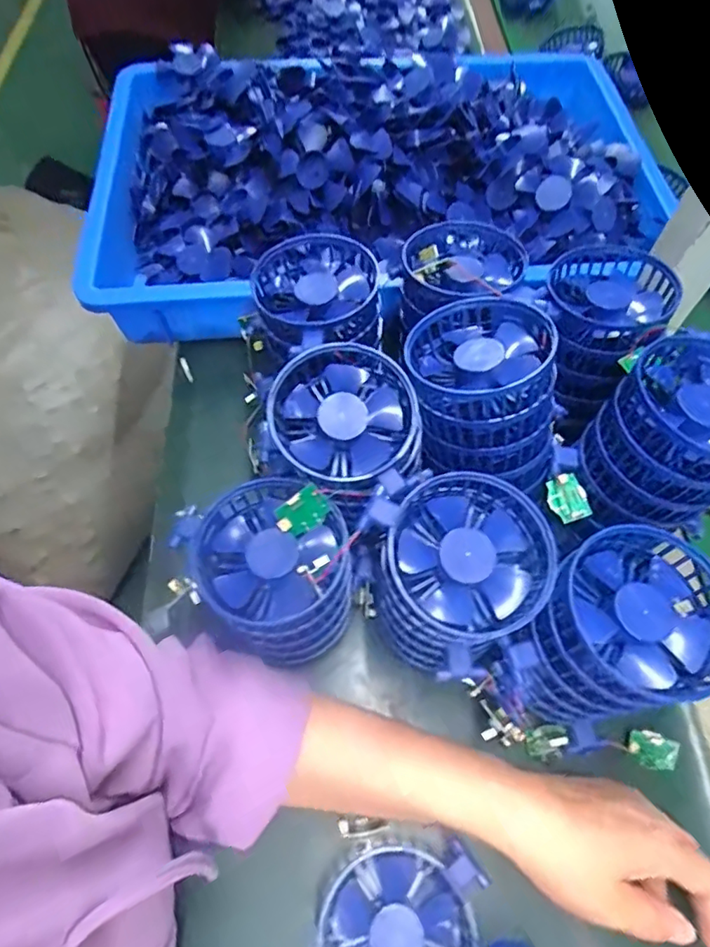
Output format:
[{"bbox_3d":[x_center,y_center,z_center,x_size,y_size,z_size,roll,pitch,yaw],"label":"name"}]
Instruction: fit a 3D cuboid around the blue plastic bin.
[{"bbox_3d":[0.025,-0.325,0.559,0.544,0.118,0.336,-2,62,-4],"label":"blue plastic bin"}]

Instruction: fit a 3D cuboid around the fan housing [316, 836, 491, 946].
[{"bbox_3d":[0.030,0.273,0.331,0.105,0.028,0.084,-23,65,-14],"label":"fan housing"}]

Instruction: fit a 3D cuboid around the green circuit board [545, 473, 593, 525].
[{"bbox_3d":[0.143,0.017,0.369,0.024,0.004,0.031,-32,78,13],"label":"green circuit board"}]

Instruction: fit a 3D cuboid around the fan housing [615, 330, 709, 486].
[{"bbox_3d":[0.210,-0.039,0.328,0.091,0.034,0.075,42,68,18],"label":"fan housing"}]

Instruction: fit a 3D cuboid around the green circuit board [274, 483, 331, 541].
[{"bbox_3d":[-0.031,0.024,0.328,0.031,0.008,0.022,-34,95,5],"label":"green circuit board"}]

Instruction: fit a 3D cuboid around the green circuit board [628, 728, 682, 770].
[{"bbox_3d":[0.206,0.189,0.376,0.034,0.006,0.023,10,62,2],"label":"green circuit board"}]

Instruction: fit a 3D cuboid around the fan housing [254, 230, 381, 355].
[{"bbox_3d":[-0.030,-0.135,0.402,0.087,0.031,0.105,-26,66,-16],"label":"fan housing"}]

